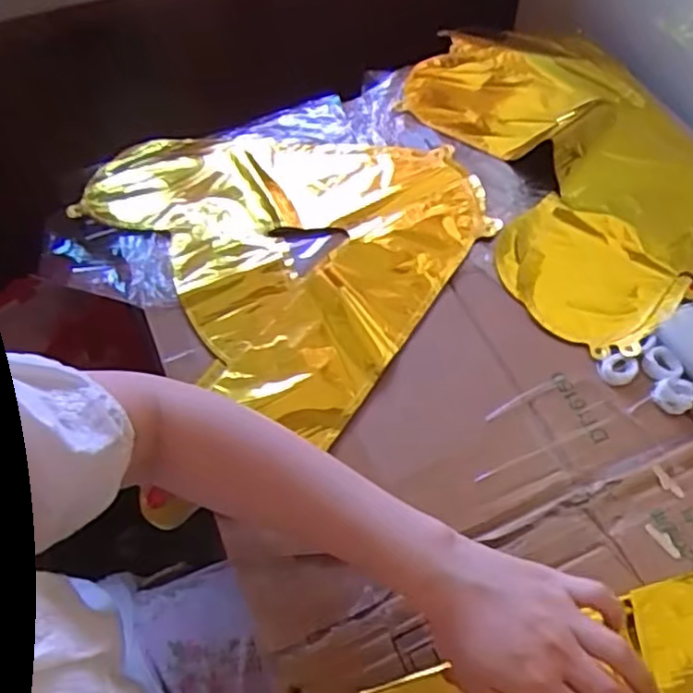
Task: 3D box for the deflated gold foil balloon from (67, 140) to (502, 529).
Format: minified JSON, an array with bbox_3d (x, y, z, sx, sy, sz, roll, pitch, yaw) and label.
[{"bbox_3d":[-0.054,-0.092,0.615,0.350,0.011,0.368,-24,59,-12],"label":"deflated gold foil balloon"}]

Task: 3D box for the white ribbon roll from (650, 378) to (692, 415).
[{"bbox_3d":[0.249,0.036,0.524,0.029,0.009,0.029,-1,57,2],"label":"white ribbon roll"}]

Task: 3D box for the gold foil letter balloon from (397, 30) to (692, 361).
[{"bbox_3d":[0.206,-0.184,0.663,0.234,0.027,0.405,-21,59,-10],"label":"gold foil letter balloon"}]

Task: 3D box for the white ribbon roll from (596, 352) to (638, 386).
[{"bbox_3d":[0.212,0.018,0.540,0.029,0.005,0.025,-20,59,-10],"label":"white ribbon roll"}]

